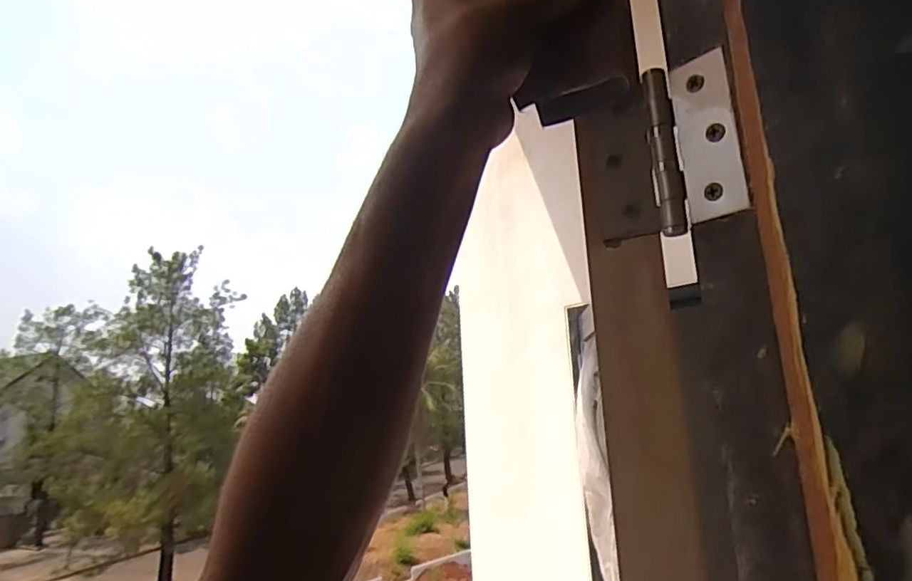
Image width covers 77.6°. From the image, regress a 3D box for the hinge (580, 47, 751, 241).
[{"bbox_3d":[0.094,-0.065,0.262,0.065,0.073,0.008,-11,-13,33],"label":"hinge"}]

